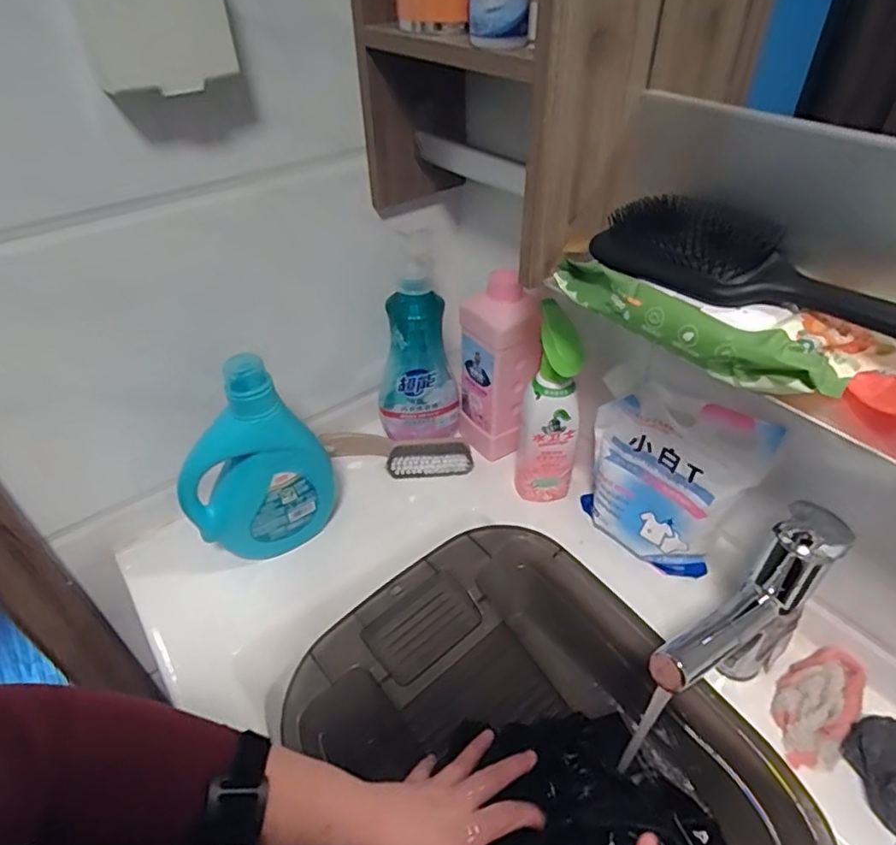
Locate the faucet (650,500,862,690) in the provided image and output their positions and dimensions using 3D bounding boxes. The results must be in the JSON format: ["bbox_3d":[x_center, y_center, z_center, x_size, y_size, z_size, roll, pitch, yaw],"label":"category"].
[{"bbox_3d":[0.228,0.173,0.461,0.176,0.191,0.051,-29,48,-28],"label":"faucet"}]

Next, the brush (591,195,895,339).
[{"bbox_3d":[0.213,-0.099,0.386,0.251,0.035,0.079,31,51,32],"label":"brush"}]

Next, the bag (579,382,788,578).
[{"bbox_3d":[0.213,0.059,0.583,0.159,0.200,0.047,28,49,30],"label":"bag"}]

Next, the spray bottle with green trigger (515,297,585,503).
[{"bbox_3d":[0.118,-0.014,0.659,0.065,0.222,0.081,9,42,13],"label":"spray bottle with green trigger"}]

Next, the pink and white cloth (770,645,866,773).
[{"bbox_3d":[0.325,0.242,0.510,0.057,0.037,0.110,28,49,30],"label":"pink and white cloth"}]

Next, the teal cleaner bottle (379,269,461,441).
[{"bbox_3d":[-0.039,-0.075,0.712,0.098,0.205,0.059,-7,41,-6],"label":"teal cleaner bottle"}]

